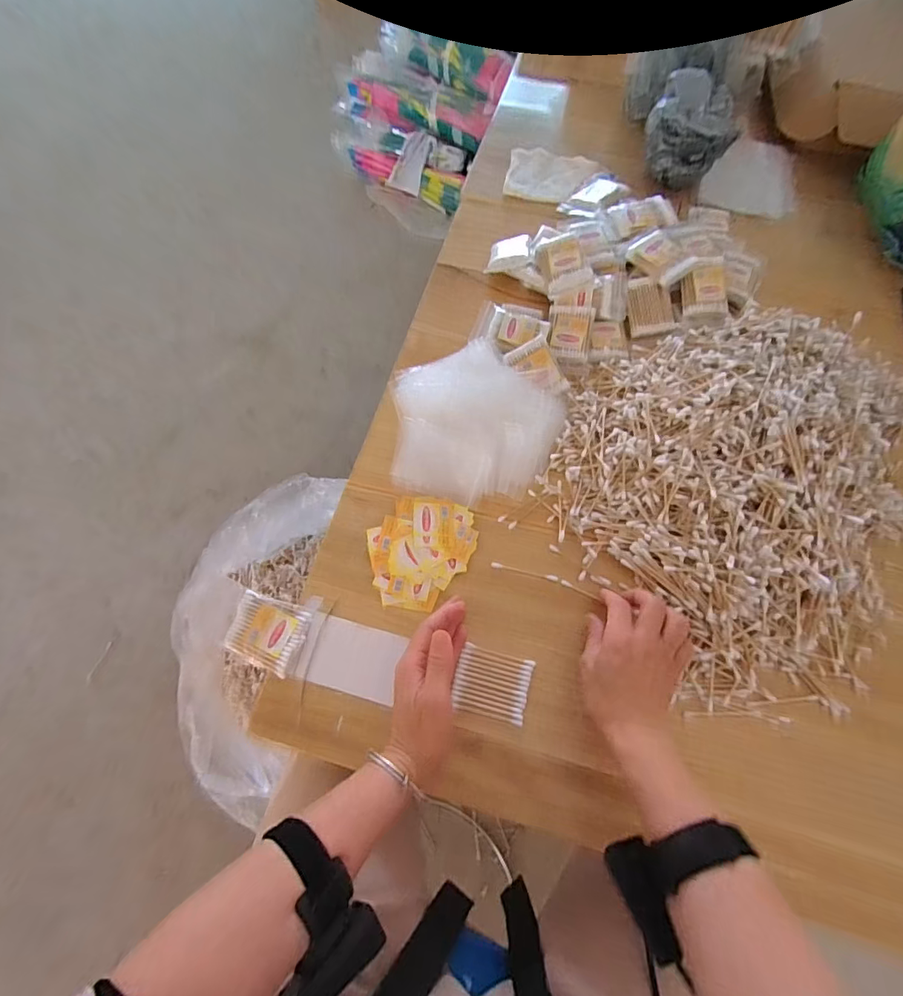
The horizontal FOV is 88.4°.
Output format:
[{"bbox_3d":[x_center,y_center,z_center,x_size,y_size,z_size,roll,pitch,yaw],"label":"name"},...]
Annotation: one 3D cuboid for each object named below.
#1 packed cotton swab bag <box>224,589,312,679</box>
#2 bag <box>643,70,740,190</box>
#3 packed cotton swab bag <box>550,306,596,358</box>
[{"bbox_3d":[-0.181,0.131,0.455,0.075,0.012,0.062,19,67,6],"label":"packed cotton swab bag"},{"bbox_3d":[0.357,-0.551,0.699,0.124,0.099,0.103,18,67,6],"label":"bag"},{"bbox_3d":[0.151,-0.210,0.589,0.055,0.013,0.066,8,84,7],"label":"packed cotton swab bag"}]

